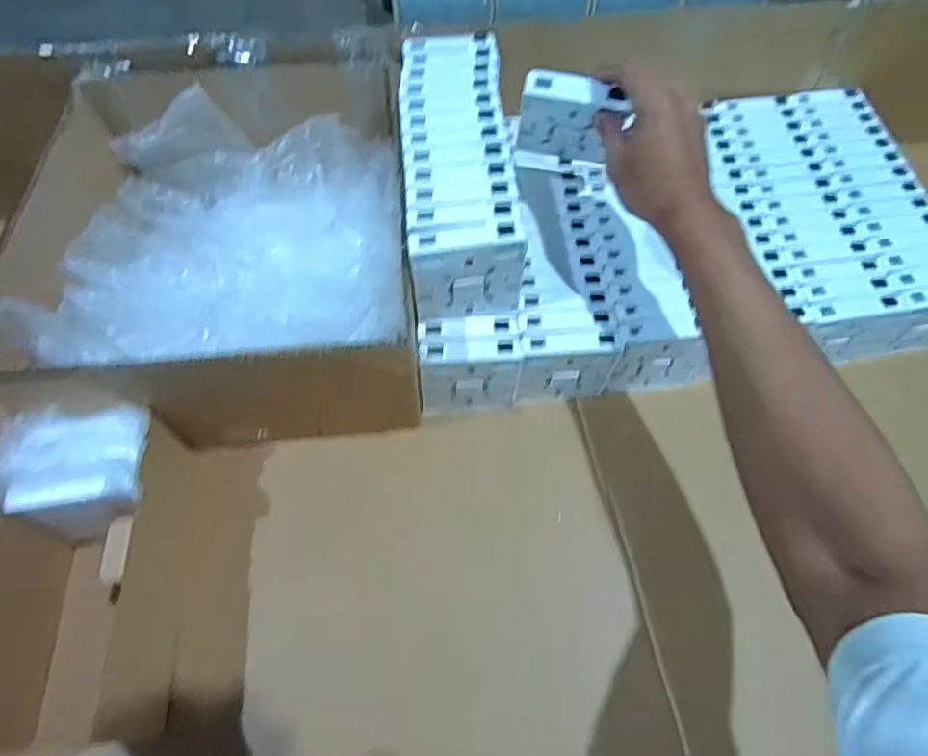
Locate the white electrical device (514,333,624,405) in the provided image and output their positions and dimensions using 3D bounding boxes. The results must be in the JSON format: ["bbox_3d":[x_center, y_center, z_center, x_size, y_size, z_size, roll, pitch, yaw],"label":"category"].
[{"bbox_3d":[0.092,-0.007,0.500,0.086,0.086,0.018,-5,60,-2],"label":"white electrical device"}]

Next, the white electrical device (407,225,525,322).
[{"bbox_3d":[0.003,-0.081,0.442,0.085,0.089,0.023,-9,60,-4],"label":"white electrical device"}]

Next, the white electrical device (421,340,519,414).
[{"bbox_3d":[0.004,0.002,0.492,0.085,0.087,0.022,-2,60,0],"label":"white electrical device"}]

